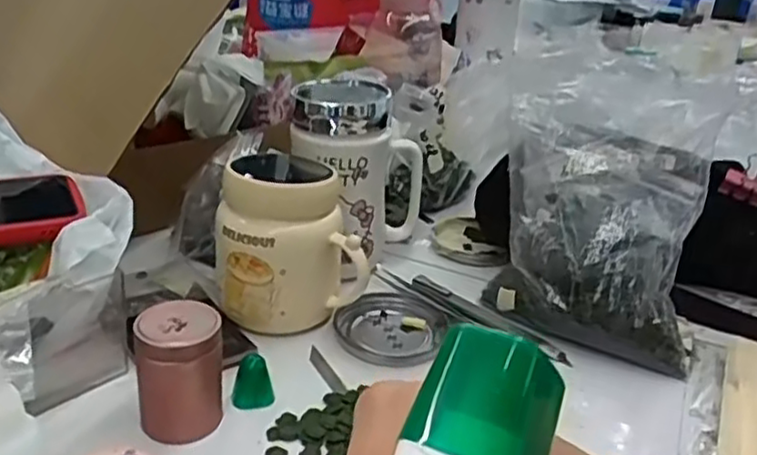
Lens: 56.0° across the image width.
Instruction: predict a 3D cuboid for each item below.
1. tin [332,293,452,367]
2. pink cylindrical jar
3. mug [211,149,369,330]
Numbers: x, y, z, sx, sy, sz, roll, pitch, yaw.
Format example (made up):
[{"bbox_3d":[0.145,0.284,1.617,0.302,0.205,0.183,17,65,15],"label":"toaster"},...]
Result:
[{"bbox_3d":[0.008,0.071,0.499,0.075,0.013,0.083,11,26,14],"label":"tin"},{"bbox_3d":[-0.108,0.078,0.387,0.043,0.065,0.035,-3,26,-16],"label":"pink cylindrical jar"},{"bbox_3d":[-0.062,0.004,0.494,0.096,0.113,0.090,-1,26,-11],"label":"mug"}]

